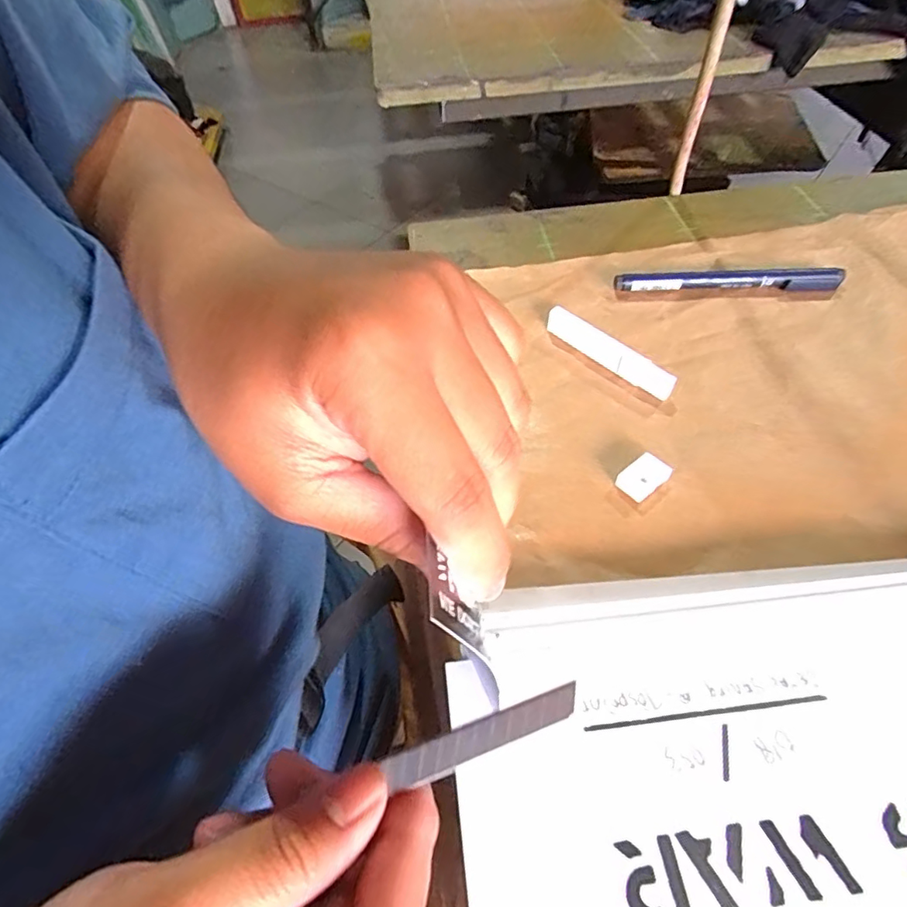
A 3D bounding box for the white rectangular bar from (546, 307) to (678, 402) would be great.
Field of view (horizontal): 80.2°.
[{"bbox_3d":[0.088,-0.059,0.310,0.011,0.015,0.085,-36,59,-22],"label":"white rectangular bar"}]

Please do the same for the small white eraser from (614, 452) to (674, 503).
[{"bbox_3d":[0.091,0.011,0.258,0.025,0.009,0.015,-32,58,-19],"label":"small white eraser"}]

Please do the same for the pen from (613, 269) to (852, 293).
[{"bbox_3d":[0.176,-0.111,0.344,0.141,0.013,0.011,0,53,3],"label":"pen"}]

